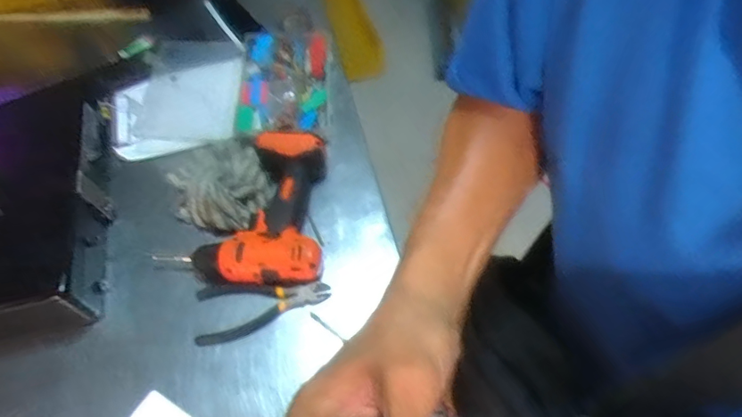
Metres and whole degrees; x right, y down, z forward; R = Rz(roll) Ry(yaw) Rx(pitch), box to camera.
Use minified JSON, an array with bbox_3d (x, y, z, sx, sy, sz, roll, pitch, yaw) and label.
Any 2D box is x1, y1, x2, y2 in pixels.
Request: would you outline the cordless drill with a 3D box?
[{"bbox_3d":[-0.143,-0.001,0.602,0.167,0.063,0.183,-2,59,2],"label":"cordless drill"}]

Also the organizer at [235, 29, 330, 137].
[{"bbox_3d":[-0.129,-0.195,0.725,0.132,0.051,0.243,-3,59,1],"label":"organizer"}]

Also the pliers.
[{"bbox_3d":[-0.123,0.112,0.562,0.148,0.013,0.069,-6,59,-1],"label":"pliers"}]

